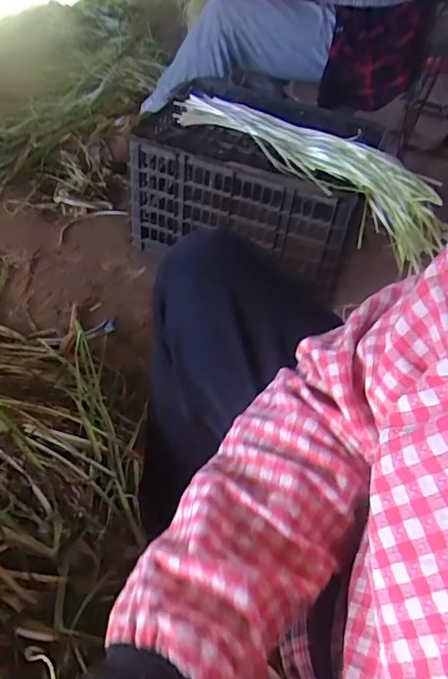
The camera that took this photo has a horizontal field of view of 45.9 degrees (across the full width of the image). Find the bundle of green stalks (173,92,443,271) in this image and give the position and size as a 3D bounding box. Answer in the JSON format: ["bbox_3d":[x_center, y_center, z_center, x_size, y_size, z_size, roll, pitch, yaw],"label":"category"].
[{"bbox_3d":[0.172,-0.335,1.086,0.588,0.151,0.193,37,55,25],"label":"bundle of green stalks"}]

